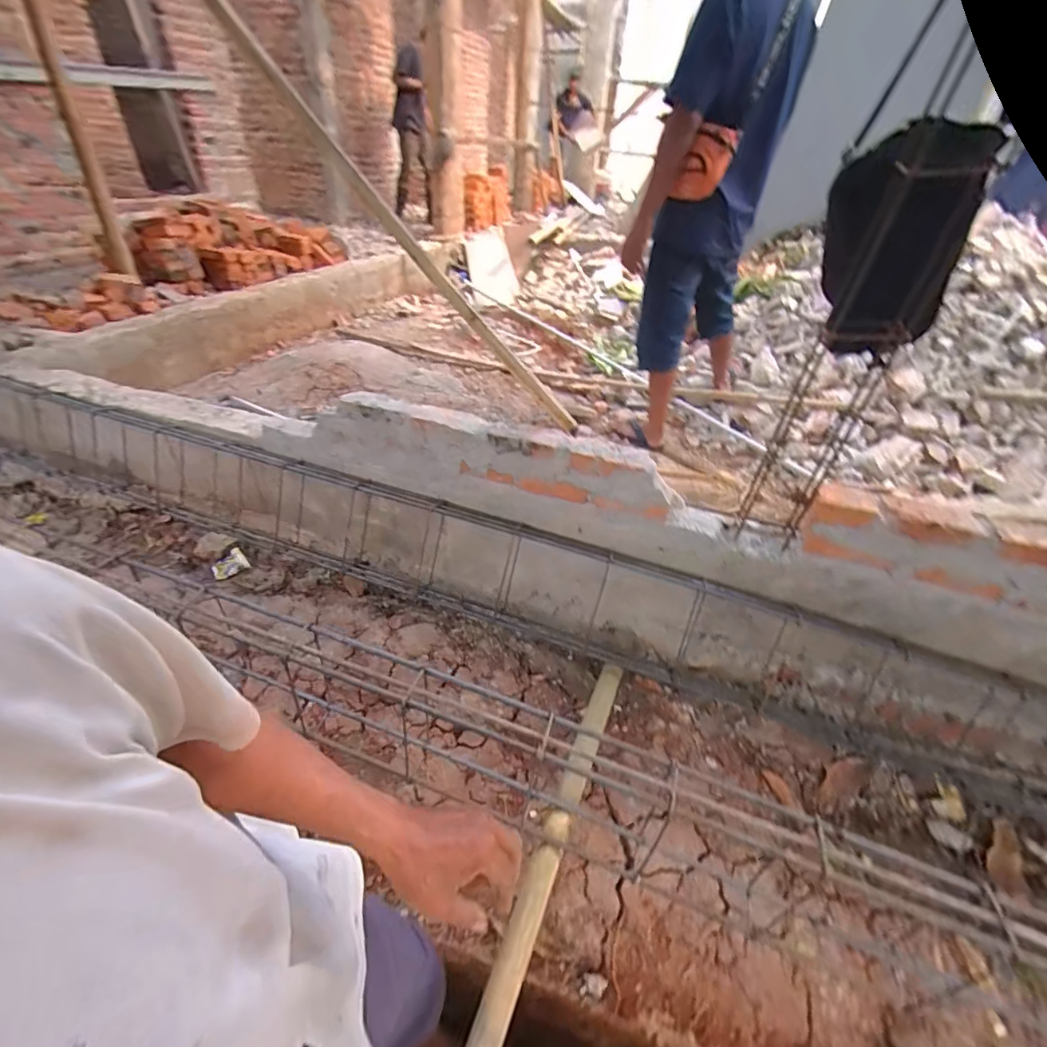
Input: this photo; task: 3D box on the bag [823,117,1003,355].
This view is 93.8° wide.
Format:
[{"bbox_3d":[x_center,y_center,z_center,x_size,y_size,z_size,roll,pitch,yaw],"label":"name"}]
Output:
[{"bbox_3d":[0.525,-0.395,0.704,0.141,0.265,0.132,-10,40,-18],"label":"bag"}]

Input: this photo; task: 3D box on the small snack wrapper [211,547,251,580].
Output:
[{"bbox_3d":[-0.818,0.120,1.363,0.091,0.015,0.073,-38,73,-10],"label":"small snack wrapper"}]

